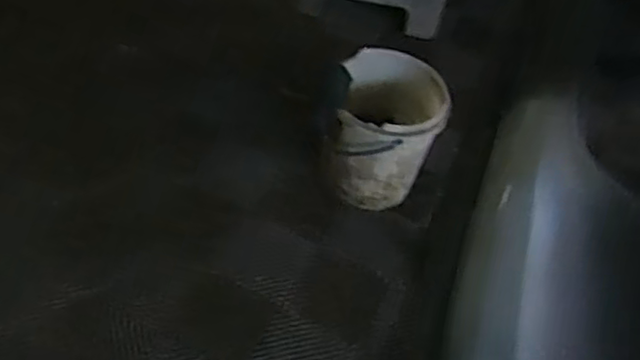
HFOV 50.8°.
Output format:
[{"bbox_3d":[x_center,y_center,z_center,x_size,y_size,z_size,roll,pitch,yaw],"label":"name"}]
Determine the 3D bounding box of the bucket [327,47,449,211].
[{"bbox_3d":[0.165,-0.144,1.764,0.284,0.342,0.296,4,49,-7],"label":"bucket"}]

